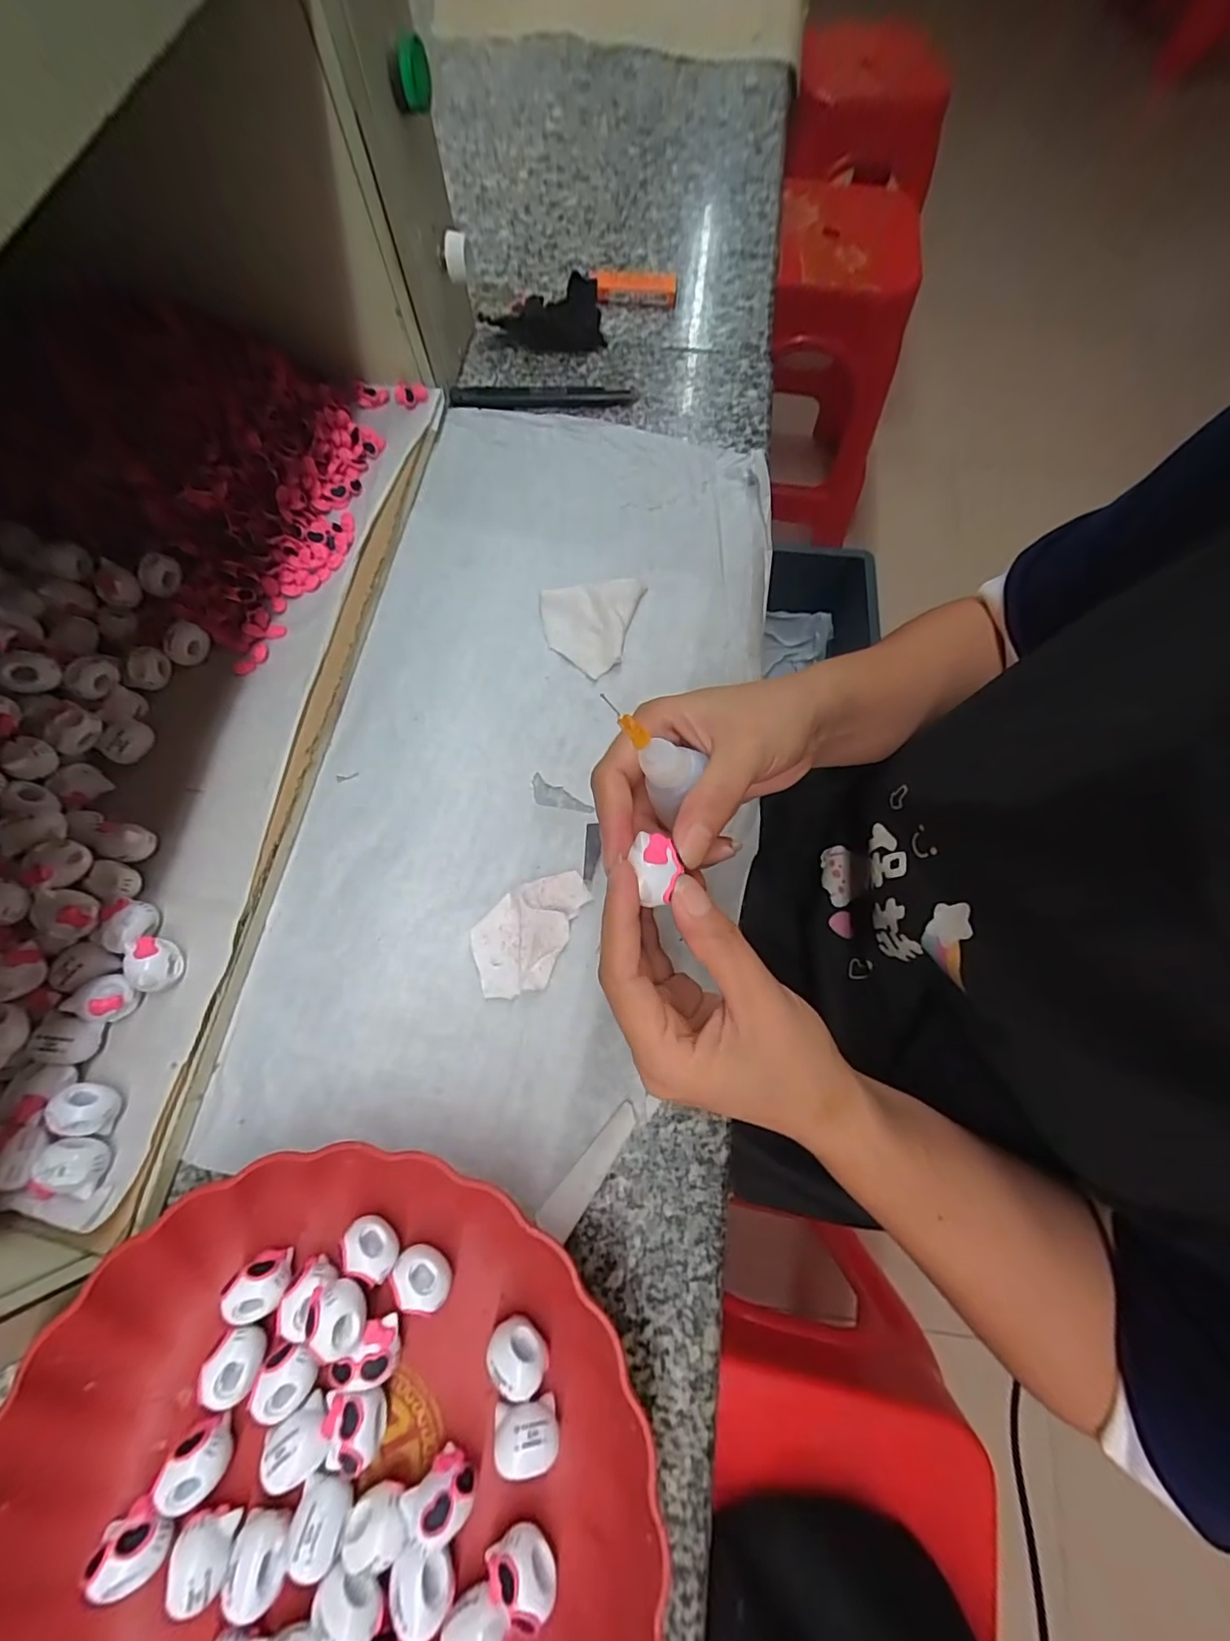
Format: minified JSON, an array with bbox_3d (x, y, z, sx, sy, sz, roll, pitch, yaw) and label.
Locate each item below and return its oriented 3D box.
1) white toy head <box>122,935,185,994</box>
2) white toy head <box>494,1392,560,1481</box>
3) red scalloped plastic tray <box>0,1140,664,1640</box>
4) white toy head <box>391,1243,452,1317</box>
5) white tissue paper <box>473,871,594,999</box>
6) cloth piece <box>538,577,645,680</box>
[{"bbox_3d":[-0.226,0.070,0.270,0.019,0.018,0.025,2,72,1],"label":"white toy head"},{"bbox_3d":[-0.036,0.248,0.225,0.025,0.020,0.021,-8,72,-2],"label":"white toy head"},{"bbox_3d":[-0.107,0.258,0.209,0.237,0.051,0.237,-18,72,-5],"label":"red scalloped plastic tray"},{"bbox_3d":[-0.083,0.198,0.242,0.024,0.021,0.018,7,72,3],"label":"white toy head"},{"bbox_3d":[-0.046,0.057,0.292,0.045,0.014,0.074,30,75,10],"label":"white tissue paper"},{"bbox_3d":[-0.019,-0.133,0.362,0.060,0.012,0.071,21,73,7],"label":"cloth piece"}]

